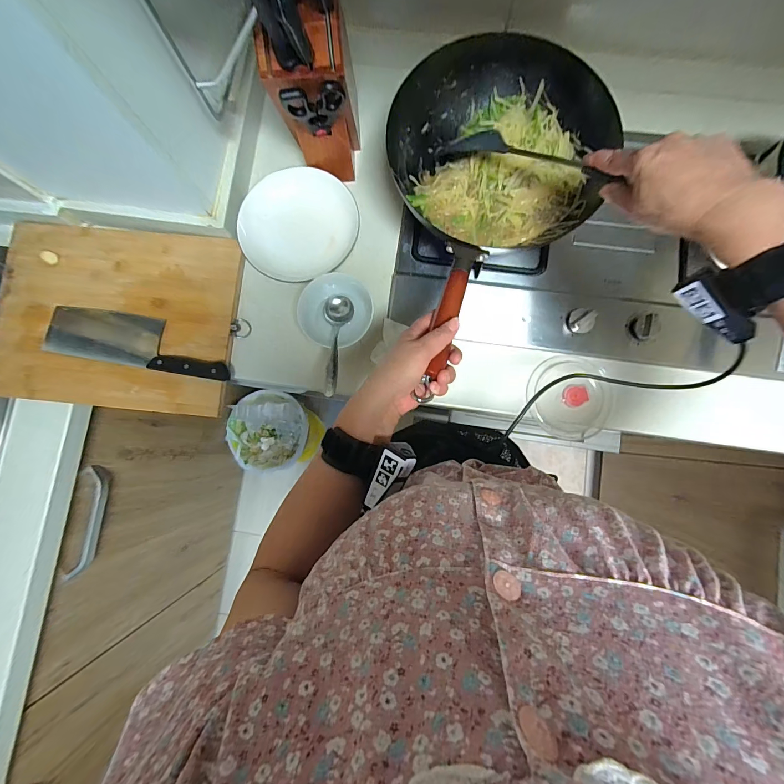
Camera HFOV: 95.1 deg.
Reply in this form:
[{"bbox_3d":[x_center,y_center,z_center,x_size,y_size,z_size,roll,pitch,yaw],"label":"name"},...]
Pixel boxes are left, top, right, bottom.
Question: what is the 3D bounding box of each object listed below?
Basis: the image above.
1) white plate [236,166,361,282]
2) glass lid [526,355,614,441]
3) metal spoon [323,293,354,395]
[{"bbox_3d":[-0.153,-0.274,0.591,0.181,0.018,0.172,10,102,-10],"label":"white plate"},{"bbox_3d":[0.279,0.008,0.561,0.126,0.029,0.129,0,83,2],"label":"glass lid"},{"bbox_3d":[-0.088,-0.071,0.545,0.045,0.030,0.168,3,68,2],"label":"metal spoon"}]

